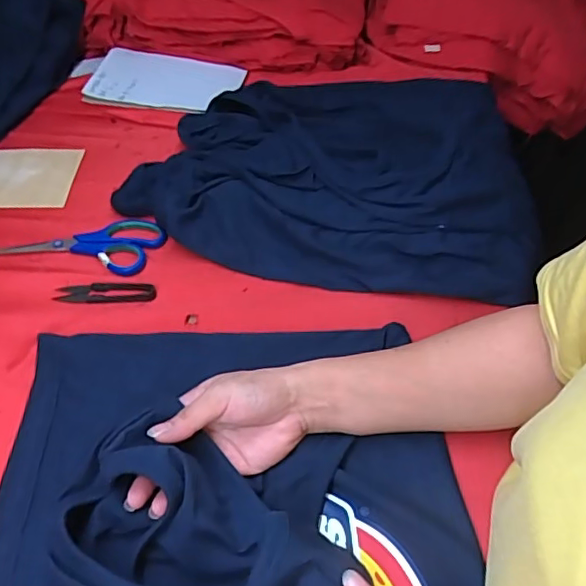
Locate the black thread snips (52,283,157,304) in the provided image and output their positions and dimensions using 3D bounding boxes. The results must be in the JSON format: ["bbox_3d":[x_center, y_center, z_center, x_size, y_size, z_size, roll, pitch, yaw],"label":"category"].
[{"bbox_3d":[-0.186,0.000,0.554,0.098,0.005,0.023,-1,51,1],"label":"black thread snips"}]

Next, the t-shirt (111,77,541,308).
[{"bbox_3d":[0.051,-0.172,0.650,0.428,0.047,0.377,7,52,7],"label":"t-shirt"}]

